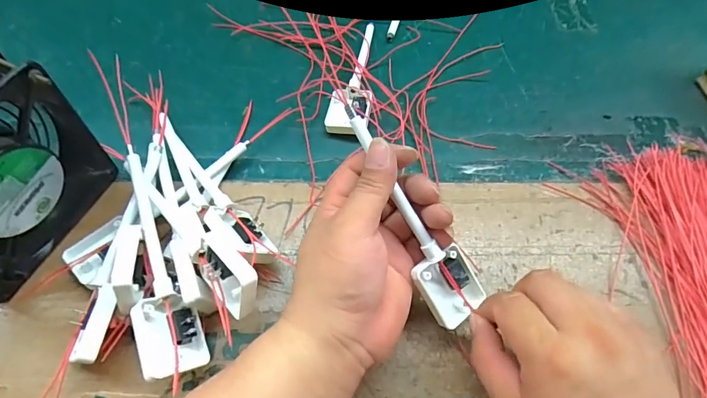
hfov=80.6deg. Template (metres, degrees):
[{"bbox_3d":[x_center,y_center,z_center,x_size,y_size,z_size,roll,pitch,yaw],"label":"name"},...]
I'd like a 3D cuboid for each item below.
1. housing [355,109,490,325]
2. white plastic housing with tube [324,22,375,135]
[{"bbox_3d":[0.039,0.015,0.272,0.039,0.013,0.149,-34,100,-21],"label":"housing"},{"bbox_3d":[0.004,-0.125,0.411,0.039,0.018,0.151,10,60,2],"label":"white plastic housing with tube"}]

